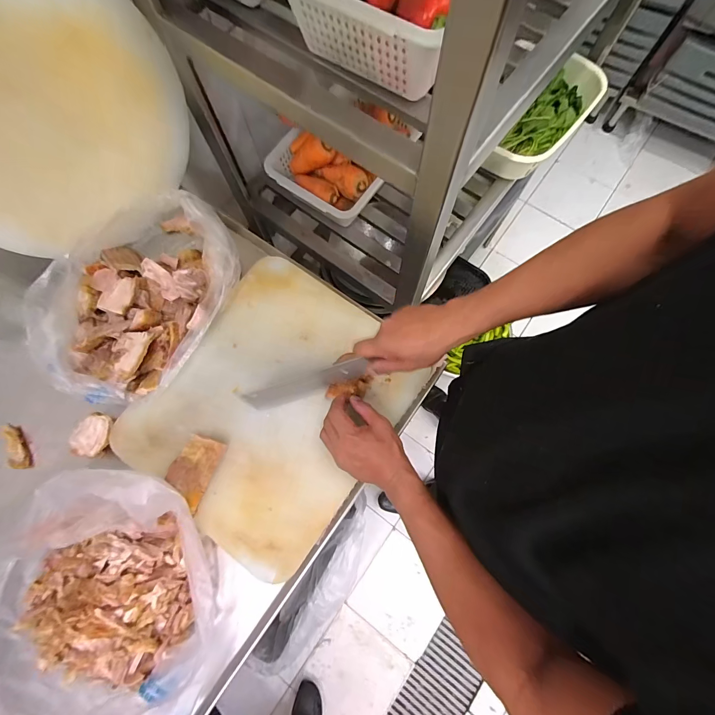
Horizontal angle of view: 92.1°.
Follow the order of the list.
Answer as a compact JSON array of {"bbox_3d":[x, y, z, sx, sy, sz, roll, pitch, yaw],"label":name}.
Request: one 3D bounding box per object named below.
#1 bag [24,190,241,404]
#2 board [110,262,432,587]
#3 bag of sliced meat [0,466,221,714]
[{"bbox_3d":[-0.336,-0.103,0.520,0.231,0.115,0.322,25,77,8],"label":"bag"},{"bbox_3d":[-0.125,0.060,0.519,0.331,0.036,0.389,34,78,10],"label":"board"},{"bbox_3d":[-0.310,0.287,0.408,0.252,0.104,0.283,-2,74,1],"label":"bag of sliced meat"}]

